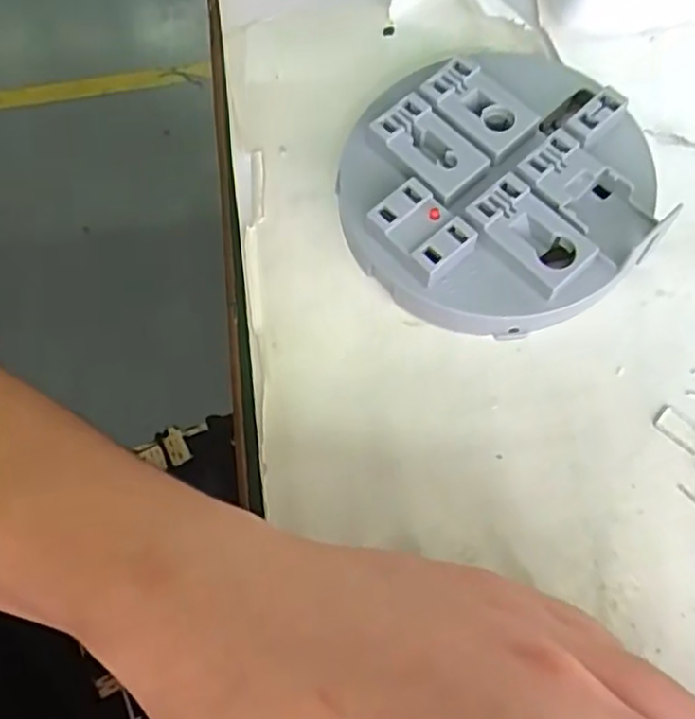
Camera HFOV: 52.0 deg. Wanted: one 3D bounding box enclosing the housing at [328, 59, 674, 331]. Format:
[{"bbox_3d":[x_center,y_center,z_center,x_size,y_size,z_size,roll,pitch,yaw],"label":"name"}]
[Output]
[{"bbox_3d":[0.052,-0.057,0.240,0.101,0.026,0.095,-1,67,3],"label":"housing"}]

